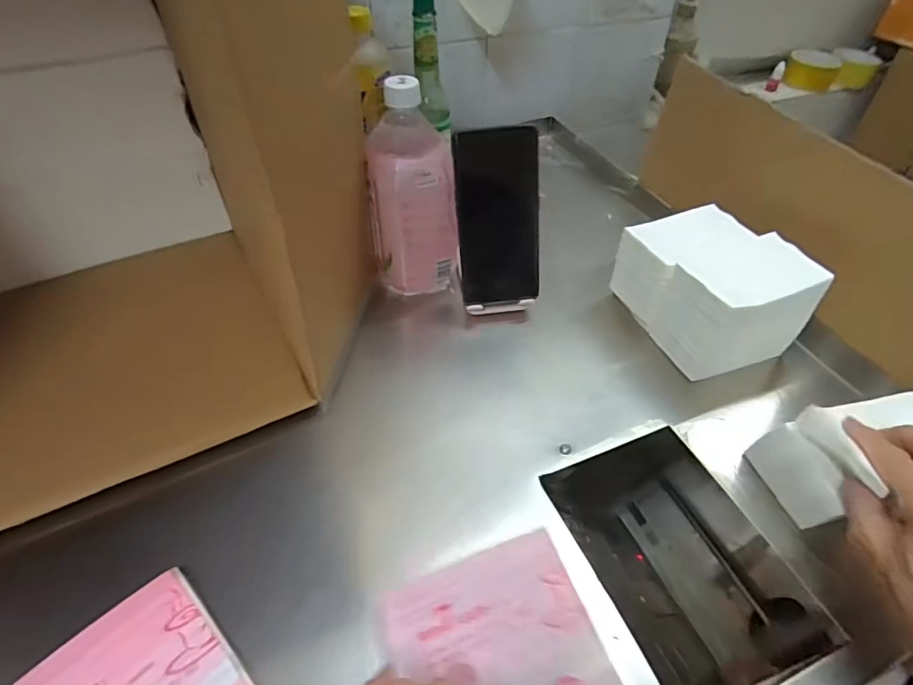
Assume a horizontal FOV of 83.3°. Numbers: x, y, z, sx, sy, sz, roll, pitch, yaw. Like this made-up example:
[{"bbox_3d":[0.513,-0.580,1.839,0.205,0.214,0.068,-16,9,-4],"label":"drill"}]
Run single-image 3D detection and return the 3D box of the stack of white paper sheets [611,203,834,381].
[{"bbox_3d":[0.234,-0.050,0.472,0.105,0.093,0.144,-16,48,-16],"label":"stack of white paper sheets"}]

